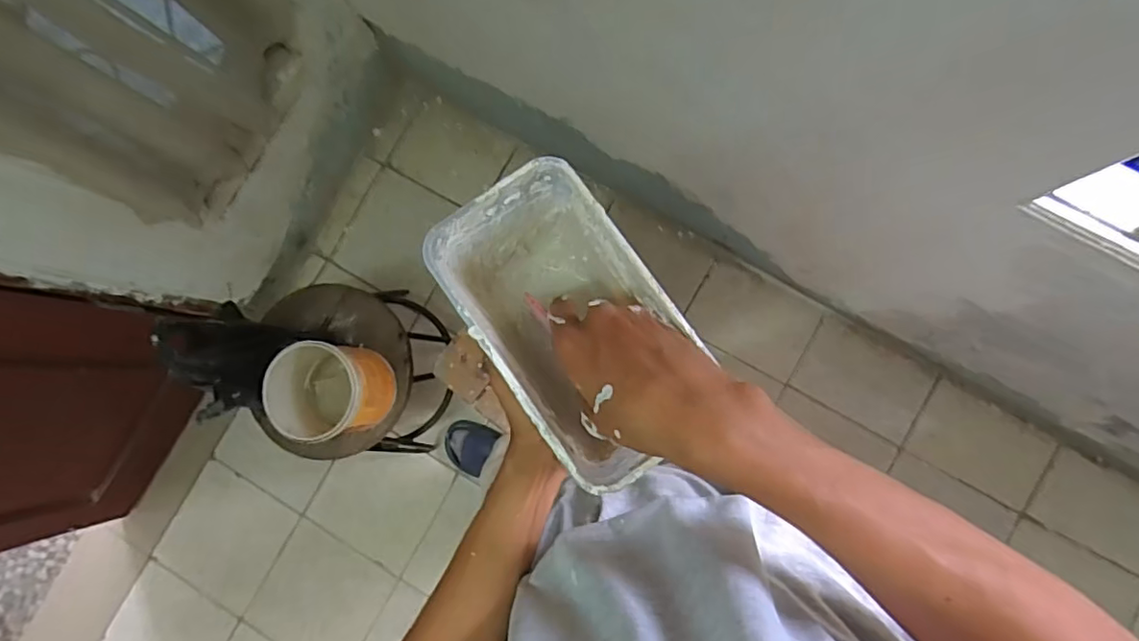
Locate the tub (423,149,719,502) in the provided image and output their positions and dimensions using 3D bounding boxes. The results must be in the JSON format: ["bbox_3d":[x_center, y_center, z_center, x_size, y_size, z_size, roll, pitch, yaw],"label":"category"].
[{"bbox_3d":[0.007,0.004,0.427,0.110,0.145,0.195,-36,83,1],"label":"tub"}]

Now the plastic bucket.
[{"bbox_3d":[-0.406,0.122,1.025,0.157,0.167,0.152,2,85,5],"label":"plastic bucket"}]

